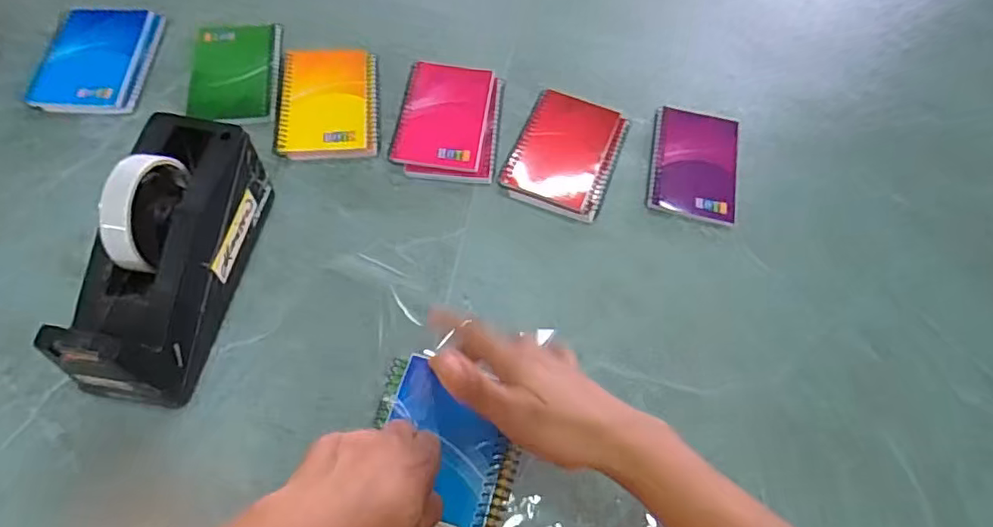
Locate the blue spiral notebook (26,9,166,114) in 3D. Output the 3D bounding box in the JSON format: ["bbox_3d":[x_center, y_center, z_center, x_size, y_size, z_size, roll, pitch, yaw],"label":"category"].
[{"bbox_3d":[-0.399,-0.208,0.579,0.102,0.010,0.140,1,62,-5],"label":"blue spiral notebook"}]

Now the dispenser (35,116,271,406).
[{"bbox_3d":[-0.243,-0.010,0.427,0.073,0.116,0.201,9,62,-1],"label":"dispenser"}]

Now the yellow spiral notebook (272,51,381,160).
[{"bbox_3d":[-0.165,-0.162,0.571,0.094,0.015,0.134,-2,62,-7],"label":"yellow spiral notebook"}]

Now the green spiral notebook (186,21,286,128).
[{"bbox_3d":[-0.261,-0.192,0.580,0.081,0.010,0.144,-4,62,-7],"label":"green spiral notebook"}]

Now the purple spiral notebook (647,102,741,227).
[{"bbox_3d":[0.196,-0.101,0.568,0.083,0.005,0.136,14,62,2],"label":"purple spiral notebook"}]

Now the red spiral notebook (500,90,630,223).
[{"bbox_3d":[0.068,-0.107,0.564,0.094,0.011,0.134,21,62,6],"label":"red spiral notebook"}]

